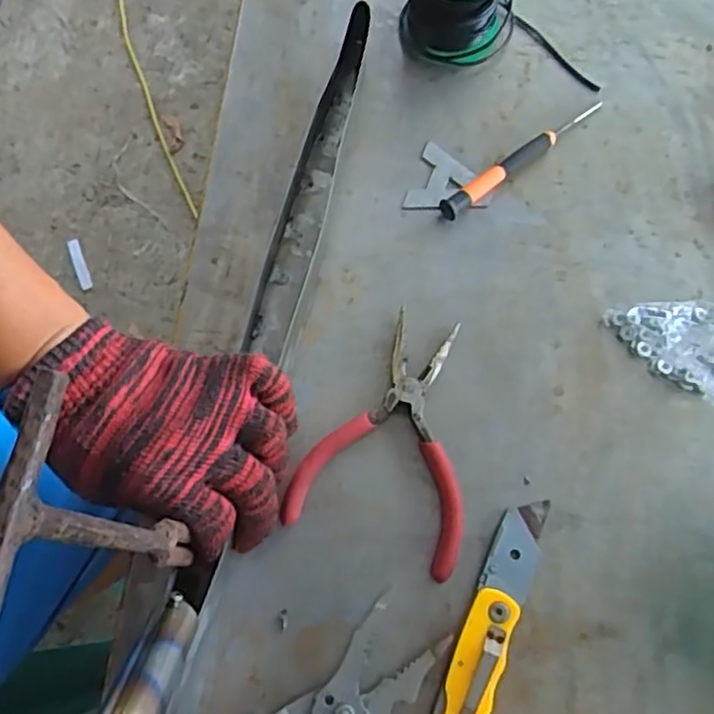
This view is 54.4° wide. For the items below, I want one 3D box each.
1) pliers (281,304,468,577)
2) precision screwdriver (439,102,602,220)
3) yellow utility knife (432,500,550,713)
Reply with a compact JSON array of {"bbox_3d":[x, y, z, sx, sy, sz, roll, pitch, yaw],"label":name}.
[{"bbox_3d":[0.027,0.045,0.412,0.101,0.011,0.141,19,73,4],"label":"pliers"},{"bbox_3d":[0.112,-0.137,0.468,0.139,0.012,0.013,-37,77,-12],"label":"precision screwdriver"},{"bbox_3d":[0.073,0.146,0.380,0.029,0.015,0.142,21,73,5],"label":"yellow utility knife"}]

